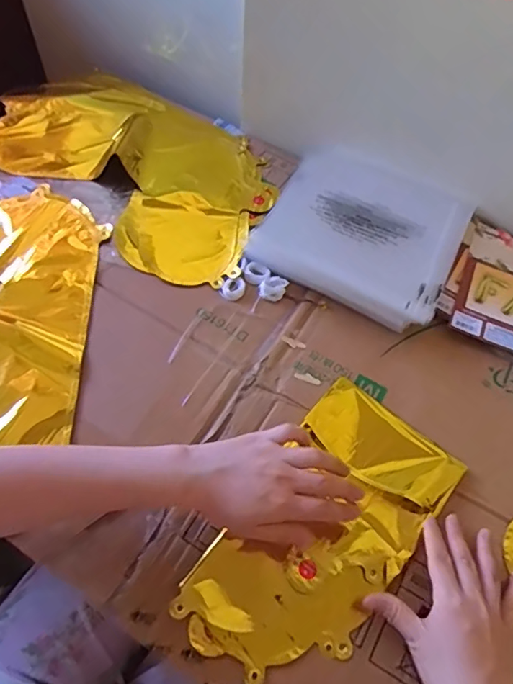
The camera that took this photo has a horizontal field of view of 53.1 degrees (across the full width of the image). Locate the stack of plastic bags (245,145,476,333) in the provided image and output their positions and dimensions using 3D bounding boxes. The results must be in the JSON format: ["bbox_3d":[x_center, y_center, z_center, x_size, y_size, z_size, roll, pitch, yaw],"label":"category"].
[{"bbox_3d":[0.125,-0.131,0.607,0.218,0.029,0.207,25,62,11],"label":"stack of plastic bags"}]

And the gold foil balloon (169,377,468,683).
[{"bbox_3d":[0.056,0.164,0.456,0.145,0.012,0.265,40,68,18],"label":"gold foil balloon"}]

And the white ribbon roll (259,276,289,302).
[{"bbox_3d":[0.018,-0.061,0.578,0.029,0.009,0.029,2,60,-3],"label":"white ribbon roll"}]

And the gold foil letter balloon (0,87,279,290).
[{"bbox_3d":[-0.165,-0.232,0.659,0.405,0.027,0.234,30,63,13],"label":"gold foil letter balloon"}]

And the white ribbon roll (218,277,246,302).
[{"bbox_3d":[-0.026,-0.060,0.577,0.025,0.005,0.029,30,63,13],"label":"white ribbon roll"}]

